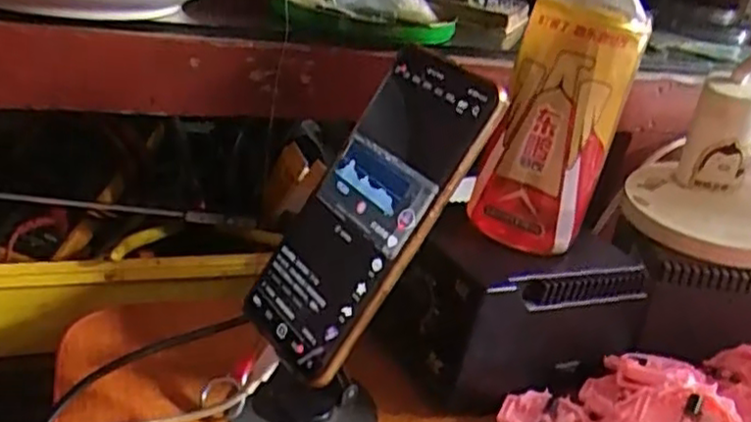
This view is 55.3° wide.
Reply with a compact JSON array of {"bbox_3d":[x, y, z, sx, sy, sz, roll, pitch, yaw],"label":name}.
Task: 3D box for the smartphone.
[{"bbox_3d":[-0.005,-0.001,0.355,0.013,0.161,0.075,29,6,-42],"label":"smartphone"}]

